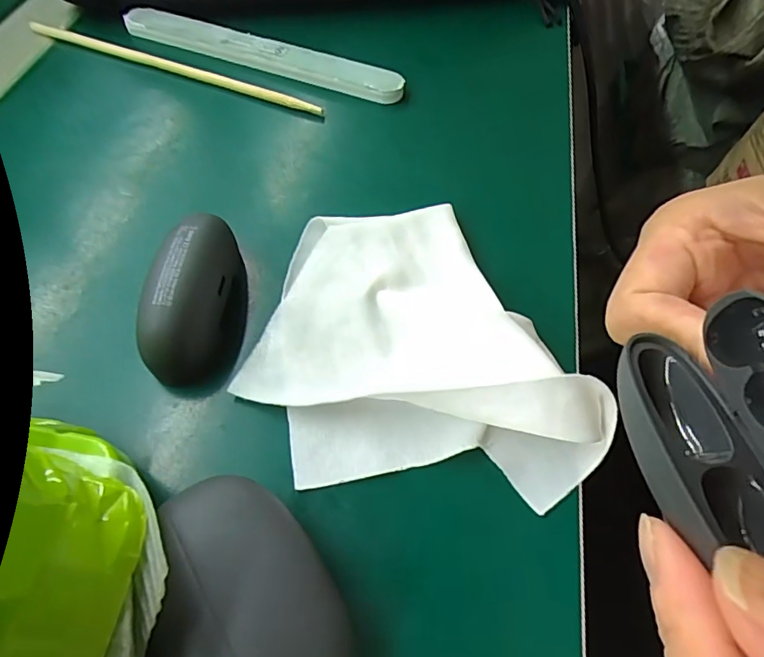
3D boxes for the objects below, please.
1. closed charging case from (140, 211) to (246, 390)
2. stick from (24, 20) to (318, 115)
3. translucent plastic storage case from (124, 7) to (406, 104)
[{"bbox_3d":[-0.069,-0.014,0.189,0.026,0.030,0.064,2,58,1],"label":"closed charging case"},{"bbox_3d":[-0.119,-0.146,0.283,0.187,0.008,0.005,20,60,12],"label":"stick"},{"bbox_3d":[-0.068,-0.156,0.287,0.169,0.011,0.018,20,60,11],"label":"translucent plastic storage case"}]

